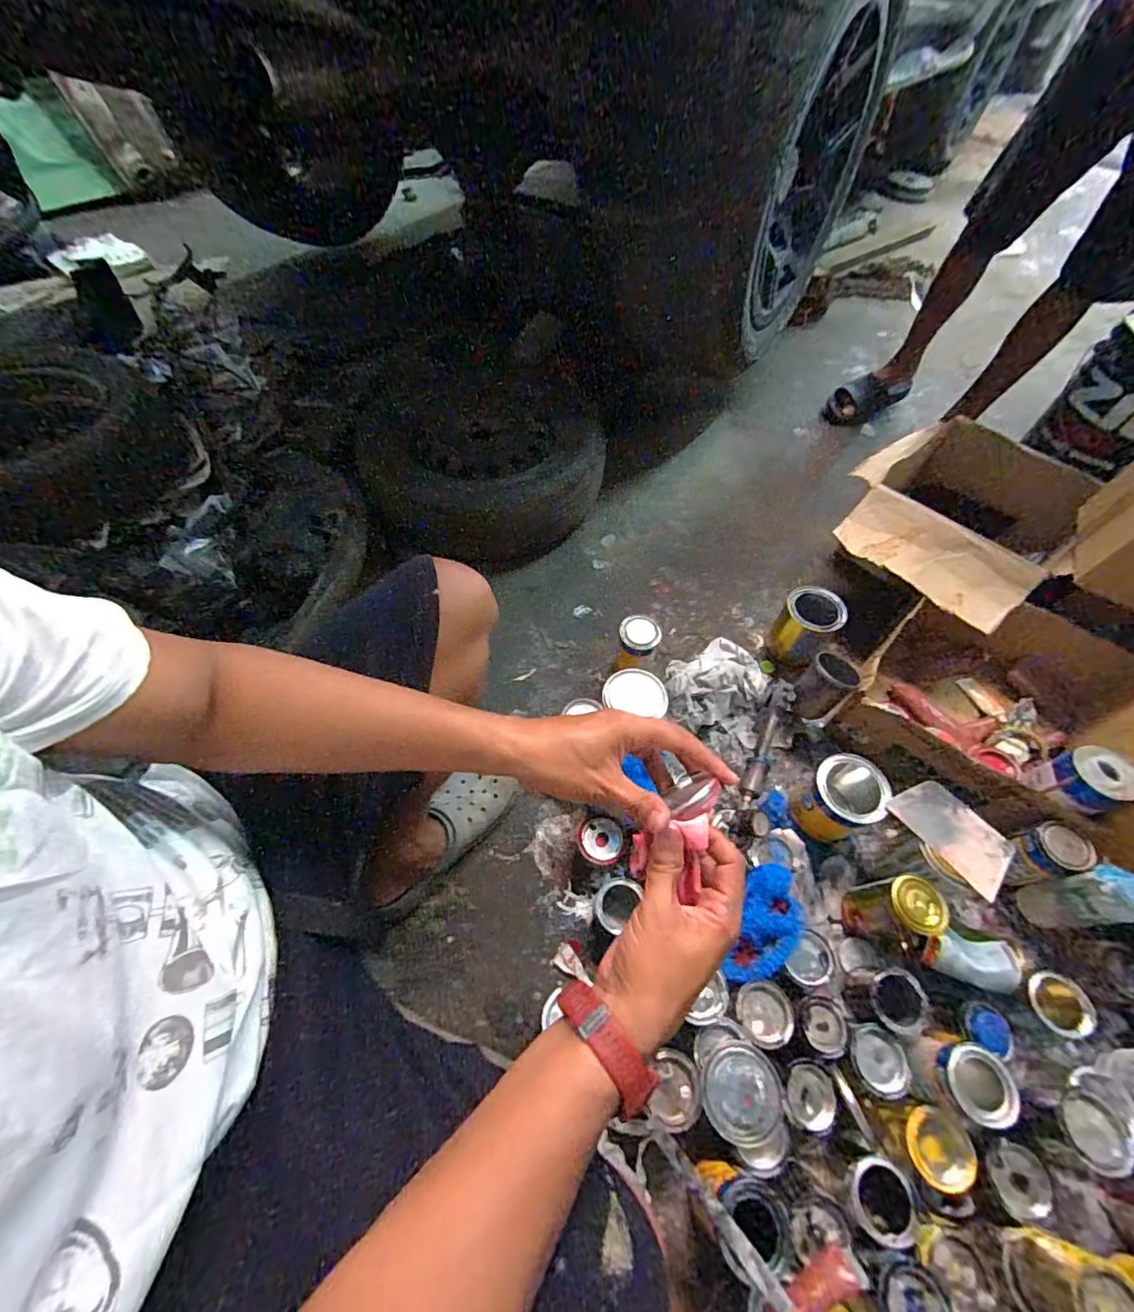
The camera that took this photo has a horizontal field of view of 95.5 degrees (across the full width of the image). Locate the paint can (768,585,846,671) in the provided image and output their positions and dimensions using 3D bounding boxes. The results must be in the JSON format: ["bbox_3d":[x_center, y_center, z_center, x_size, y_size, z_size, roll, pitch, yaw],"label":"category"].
[{"bbox_3d":[0.466,-0.055,1.014,0.104,0.137,0.098,1,57,-2],"label":"paint can"}]

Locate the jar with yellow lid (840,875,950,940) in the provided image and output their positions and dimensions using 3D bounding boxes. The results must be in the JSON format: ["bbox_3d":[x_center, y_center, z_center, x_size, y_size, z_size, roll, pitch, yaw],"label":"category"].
[{"bbox_3d":[0.462,0.361,0.736,0.082,0.137,0.076,-2,57,-4],"label":"jar with yellow lid"}]

